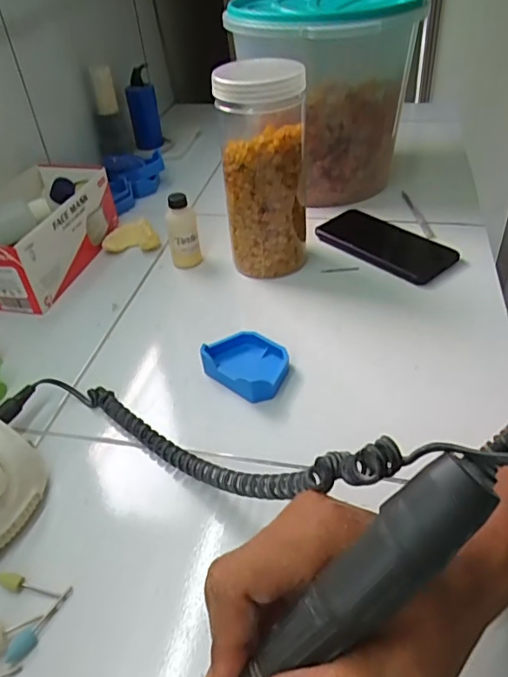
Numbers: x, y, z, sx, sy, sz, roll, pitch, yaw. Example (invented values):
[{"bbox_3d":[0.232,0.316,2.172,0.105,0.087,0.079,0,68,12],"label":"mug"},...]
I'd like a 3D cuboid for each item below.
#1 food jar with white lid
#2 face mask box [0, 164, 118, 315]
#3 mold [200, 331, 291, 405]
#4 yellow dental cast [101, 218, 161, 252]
[{"bbox_3d":[0.012,-0.177,0.562,0.090,0.223,0.094,-2,40,4],"label":"food jar with white lid"},{"bbox_3d":[-0.257,-0.131,0.626,0.112,0.088,0.208,5,41,12],"label":"face mask box"},{"bbox_3d":[-0.005,0.023,0.476,0.079,0.028,0.060,25,48,29],"label":"mold"},{"bbox_3d":[-0.155,-0.130,0.663,0.071,0.031,0.034,-2,40,4],"label":"yellow dental cast"}]

